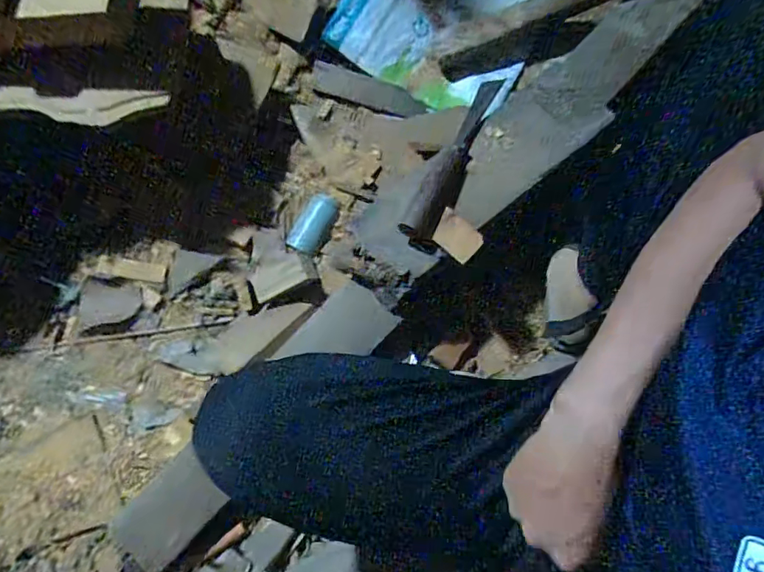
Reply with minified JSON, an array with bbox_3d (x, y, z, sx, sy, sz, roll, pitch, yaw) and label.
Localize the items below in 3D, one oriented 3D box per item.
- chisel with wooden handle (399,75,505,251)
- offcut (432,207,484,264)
[{"bbox_3d":[0.091,-0.162,0.660,0.053,0.056,0.251,23,77,5],"label":"chisel with wooden handle"},{"bbox_3d":[0.096,-0.064,0.630,0.062,0.004,0.045,37,92,-6],"label":"offcut"}]

